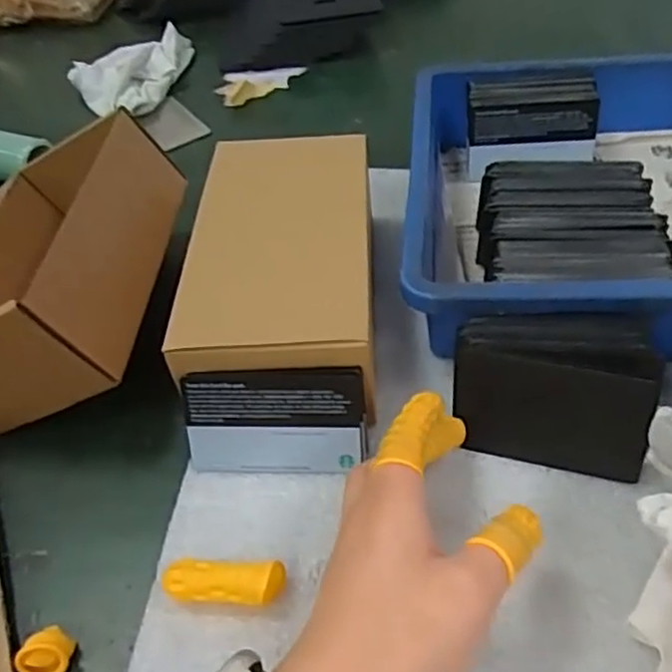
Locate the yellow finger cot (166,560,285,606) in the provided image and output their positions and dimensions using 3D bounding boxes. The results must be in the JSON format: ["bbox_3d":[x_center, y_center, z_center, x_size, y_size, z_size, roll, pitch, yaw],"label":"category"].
[{"bbox_3d":[-0.048,0.107,0.291,0.049,0.018,0.017,0,47,7],"label":"yellow finger cot"}]

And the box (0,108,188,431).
[{"bbox_3d":[-0.221,-0.040,0.398,0.233,0.088,0.177,-1,47,6],"label":"box"}]

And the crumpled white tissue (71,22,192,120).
[{"bbox_3d":[-0.196,-0.243,0.630,0.095,0.031,0.123,4,48,11],"label":"crumpled white tissue"}]

